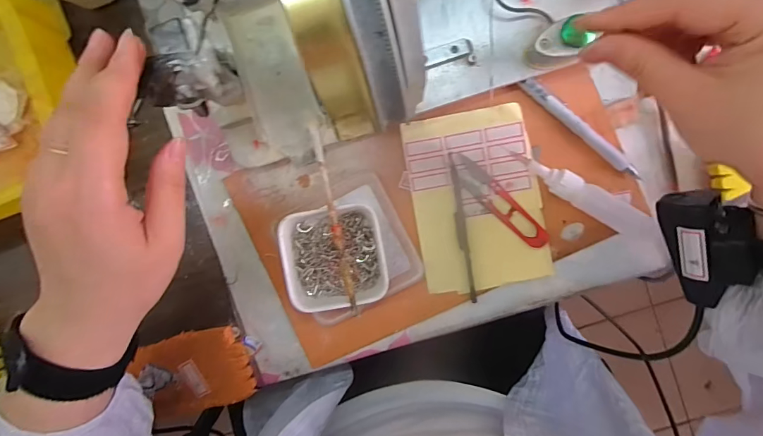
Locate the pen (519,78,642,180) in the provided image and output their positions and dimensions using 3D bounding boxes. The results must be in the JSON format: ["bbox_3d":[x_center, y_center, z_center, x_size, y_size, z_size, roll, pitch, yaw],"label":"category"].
[{"bbox_3d":[0.165,-0.075,0.347,0.122,0.010,0.011,40,94,-1],"label":"pen"}]

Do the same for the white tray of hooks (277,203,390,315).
[{"bbox_3d":[-0.038,0.032,0.353,0.083,0.034,0.083,-9,95,3],"label":"white tray of hooks"}]

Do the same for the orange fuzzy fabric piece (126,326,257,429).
[{"bbox_3d":[-0.167,0.139,0.375,0.093,0.020,0.071,-19,93,3],"label":"orange fuzzy fabric piece"}]

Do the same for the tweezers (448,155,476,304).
[{"bbox_3d":[0.068,0.009,0.355,0.009,0.010,0.126,-8,93,2],"label":"tweezers"}]

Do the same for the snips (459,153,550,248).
[{"bbox_3d":[0.101,-0.013,0.354,0.100,0.009,0.021,43,94,-1],"label":"snips"}]

